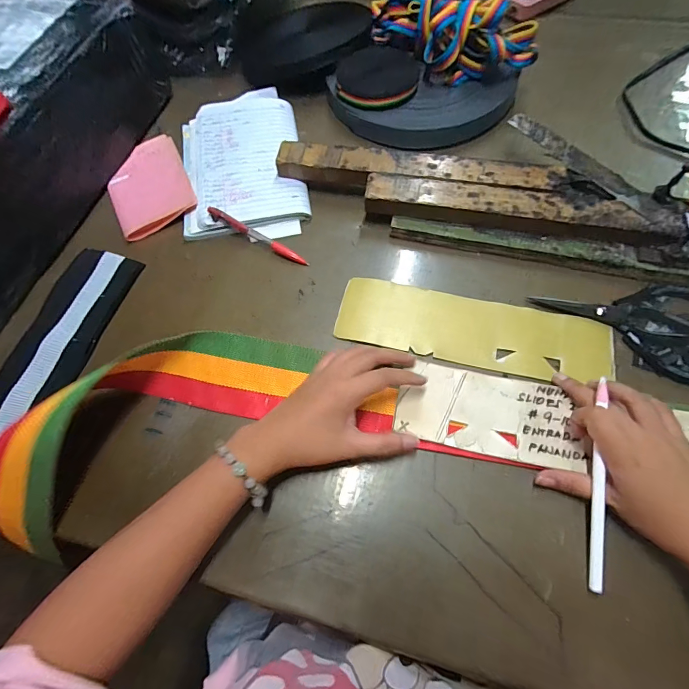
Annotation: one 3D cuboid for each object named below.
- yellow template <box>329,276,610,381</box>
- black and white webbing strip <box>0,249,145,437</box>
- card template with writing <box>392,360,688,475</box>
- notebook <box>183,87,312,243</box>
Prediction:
[{"bbox_3d":[0.130,-0.016,0.396,0.269,0.004,0.076,11,68,8],"label":"yellow template"},{"bbox_3d":[-0.312,0.021,0.399,0.083,0.010,0.282,16,69,5],"label":"black and white webbing strip"},{"bbox_3d":[0.189,0.073,0.347,0.280,0.009,0.076,11,66,8],"label":"card template with writing"},{"bbox_3d":[-0.131,-0.236,0.490,0.147,0.019,0.241,-10,67,-1],"label":"notebook"}]

